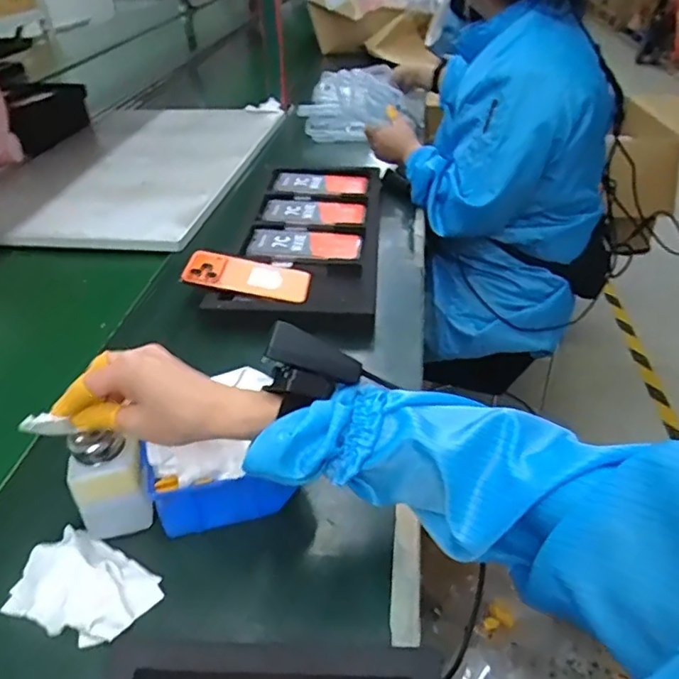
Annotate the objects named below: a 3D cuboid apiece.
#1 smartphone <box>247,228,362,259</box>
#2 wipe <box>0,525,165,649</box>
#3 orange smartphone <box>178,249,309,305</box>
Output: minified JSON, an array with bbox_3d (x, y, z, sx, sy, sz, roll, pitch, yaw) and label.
[{"bbox_3d":[-0.052,-0.146,0.857,0.167,0.008,0.065,4,37,9],"label":"smartphone"},{"bbox_3d":[-0.199,0.188,0.438,0.099,0.025,0.075,18,41,25],"label":"wipe"},{"bbox_3d":[-0.122,-0.085,0.766,0.164,0.012,0.085,11,39,-7],"label":"orange smartphone"}]

